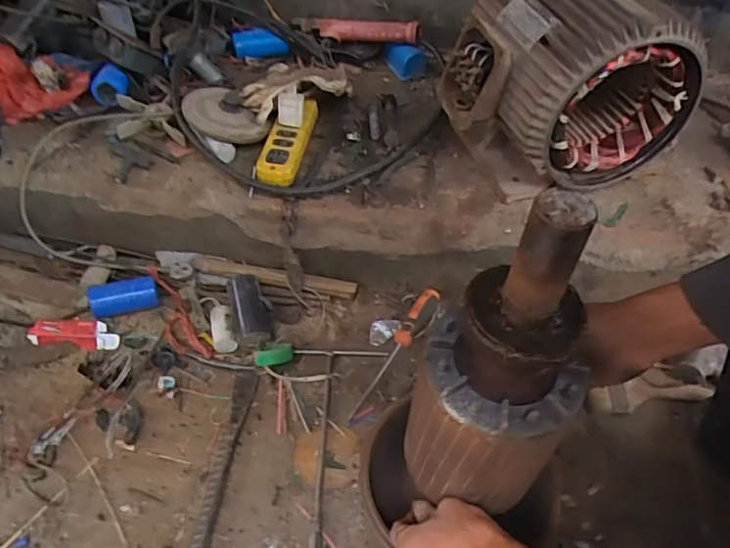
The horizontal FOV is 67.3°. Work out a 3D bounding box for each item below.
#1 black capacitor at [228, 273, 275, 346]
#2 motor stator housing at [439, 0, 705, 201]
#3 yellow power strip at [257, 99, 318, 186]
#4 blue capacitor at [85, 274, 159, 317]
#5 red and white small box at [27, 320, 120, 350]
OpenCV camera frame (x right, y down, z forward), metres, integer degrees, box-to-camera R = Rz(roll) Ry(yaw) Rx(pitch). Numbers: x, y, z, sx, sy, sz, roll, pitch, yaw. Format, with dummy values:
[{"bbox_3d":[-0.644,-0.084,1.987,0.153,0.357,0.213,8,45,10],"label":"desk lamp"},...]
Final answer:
[{"bbox_3d":[-0.175,0.057,0.839,0.057,0.042,0.113,-7,69,-26],"label":"black capacitor"},{"bbox_3d":[0.268,-0.279,0.798,0.287,0.267,0.255,-9,49,-10],"label":"motor stator housing"},{"bbox_3d":[-0.124,-0.211,0.883,0.067,0.051,0.182,6,48,4],"label":"yellow power strip"},{"bbox_3d":[-0.376,0.036,0.862,0.102,0.040,0.046,-13,50,-13],"label":"blue capacitor"},{"bbox_3d":[-0.437,0.089,0.827,0.126,0.026,0.037,3,48,2],"label":"red and white small box"}]

